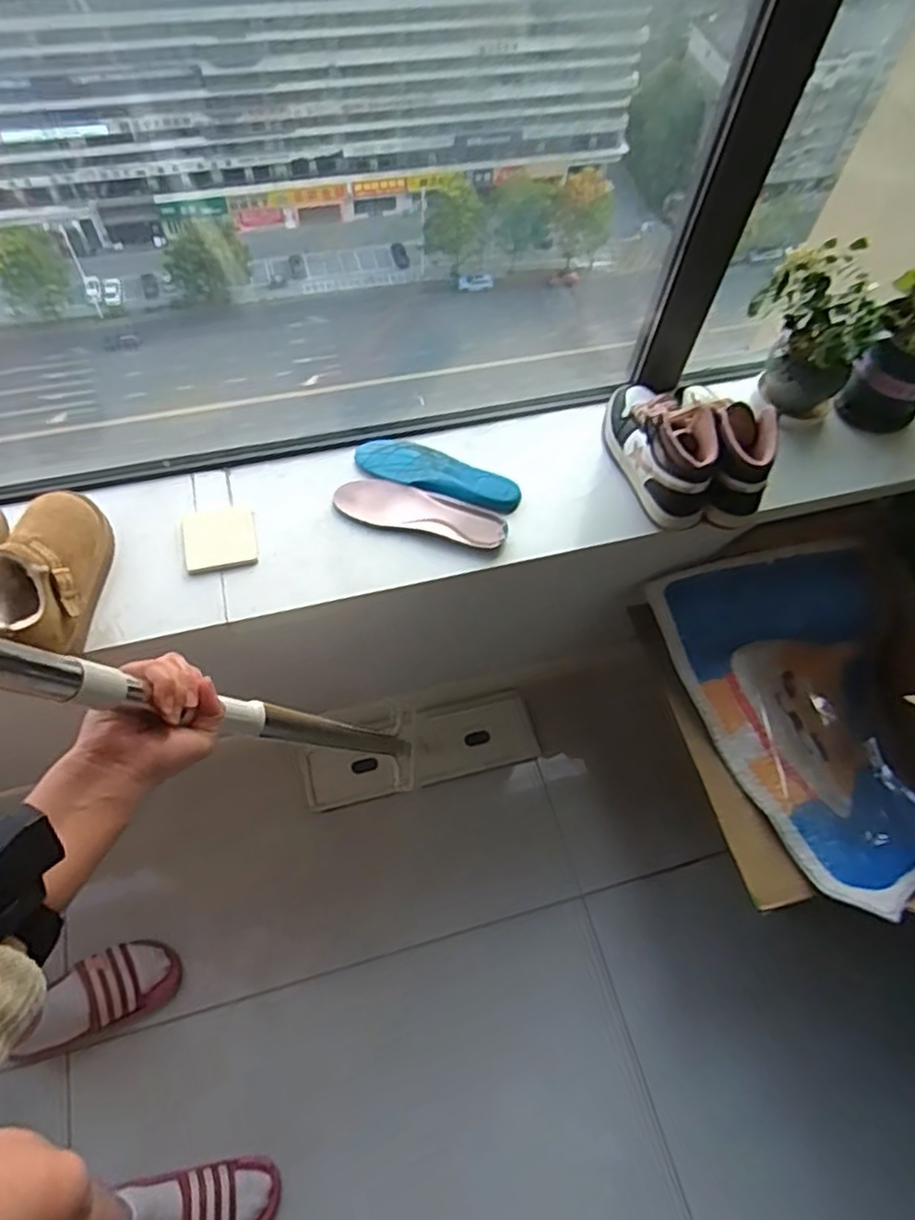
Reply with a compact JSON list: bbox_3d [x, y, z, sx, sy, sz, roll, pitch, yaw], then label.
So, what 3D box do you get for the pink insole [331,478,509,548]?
[{"bbox_3d":[-0.048,-0.130,0.940,0.227,0.008,0.066,13,62,3],"label":"pink insole"}]

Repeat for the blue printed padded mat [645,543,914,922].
[{"bbox_3d":[0.550,0.171,1.087,0.380,0.149,0.517,-11,63,-10],"label":"blue printed padded mat"}]

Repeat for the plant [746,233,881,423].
[{"bbox_3d":[0.508,-0.402,1.010,0.160,0.208,0.142,36,66,15],"label":"plant"}]

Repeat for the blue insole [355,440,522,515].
[{"bbox_3d":[-0.026,-0.190,0.977,0.231,0.017,0.075,17,62,5],"label":"blue insole"}]

